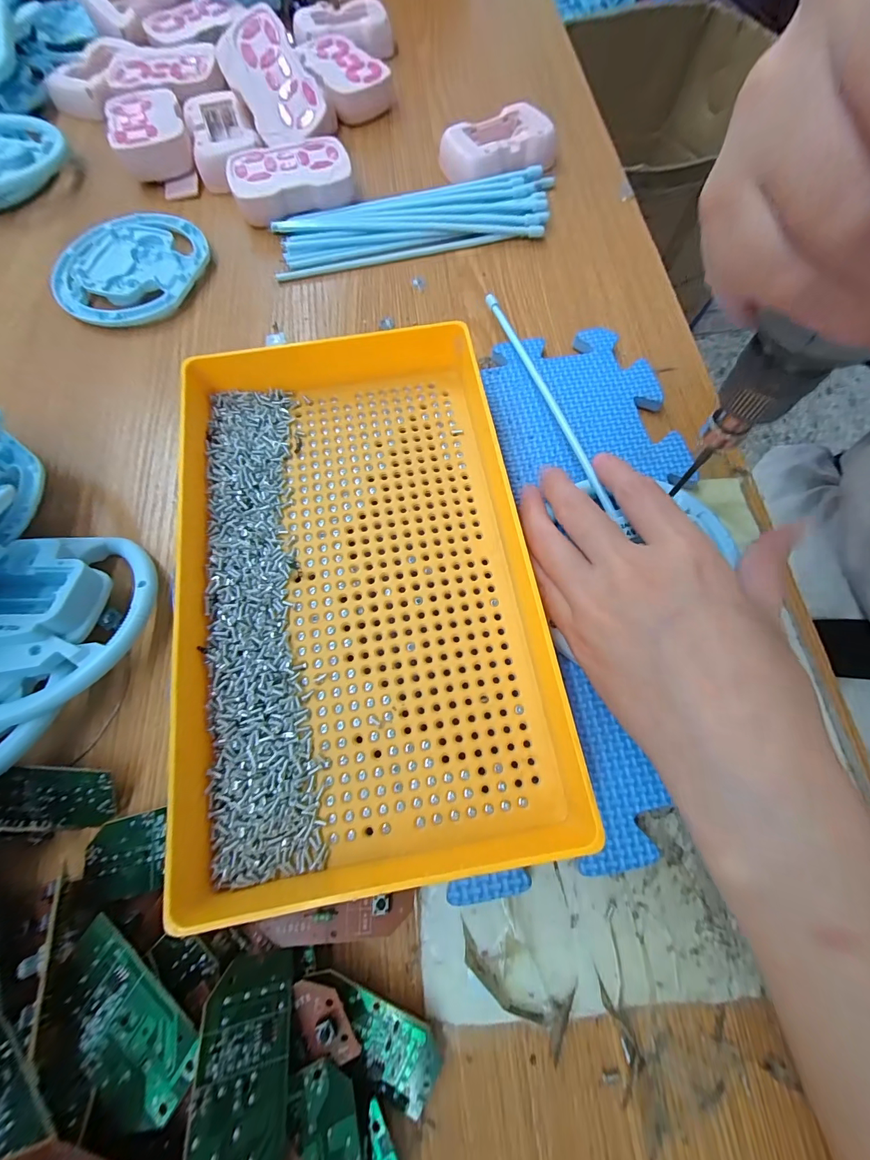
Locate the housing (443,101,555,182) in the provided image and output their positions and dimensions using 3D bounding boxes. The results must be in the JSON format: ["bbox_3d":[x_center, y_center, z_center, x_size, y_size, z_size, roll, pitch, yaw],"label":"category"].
[{"bbox_3d":[0.049,-0.337,0.318,0.081,0.021,0.053,-28,74,-10],"label":"housing"}]

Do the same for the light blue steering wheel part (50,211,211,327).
[{"bbox_3d":[-0.210,-0.216,0.283,0.102,0.011,0.093,-24,73,-9],"label":"light blue steering wheel part"}]

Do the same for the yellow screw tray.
[{"bbox_3d":[-0.034,-0.004,0.194,0.165,0.048,0.242,-9,71,-4],"label":"yellow screw tray"}]

